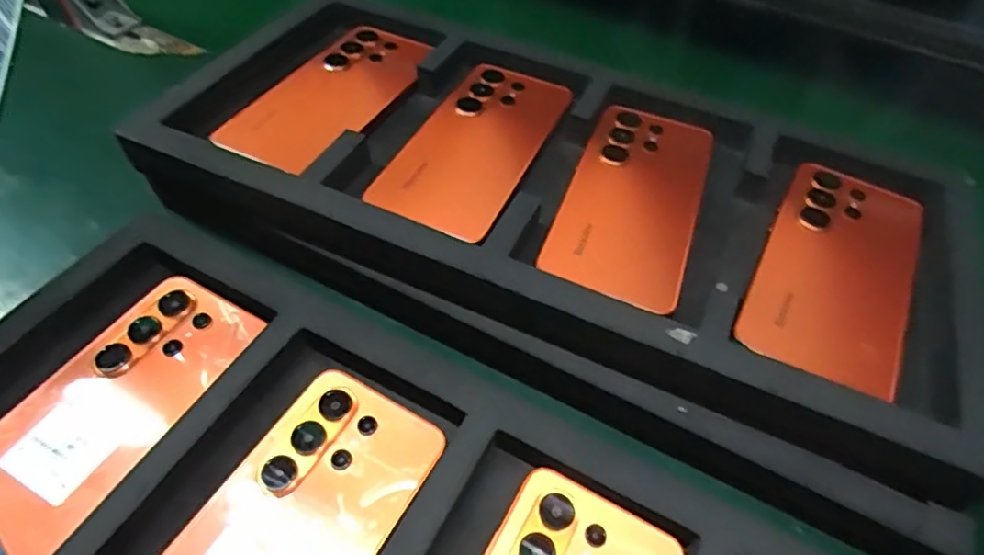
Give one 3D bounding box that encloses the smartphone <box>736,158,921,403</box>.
[{"bbox_3d":[0.195,-0.007,0.330,0.076,0.005,0.163,28,53,16],"label":"smartphone"}]

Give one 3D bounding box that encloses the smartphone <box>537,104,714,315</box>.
[{"bbox_3d":[0.087,-0.051,0.359,0.076,0.010,0.161,19,51,9],"label":"smartphone"}]

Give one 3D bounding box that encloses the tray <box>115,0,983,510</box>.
[{"bbox_3d":[0.036,-0.062,0.371,0.480,0.045,0.249,22,52,11],"label":"tray"}]

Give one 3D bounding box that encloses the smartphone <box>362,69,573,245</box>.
[{"bbox_3d":[-0.008,-0.089,0.379,0.077,0.012,0.174,21,52,11],"label":"smartphone"}]

